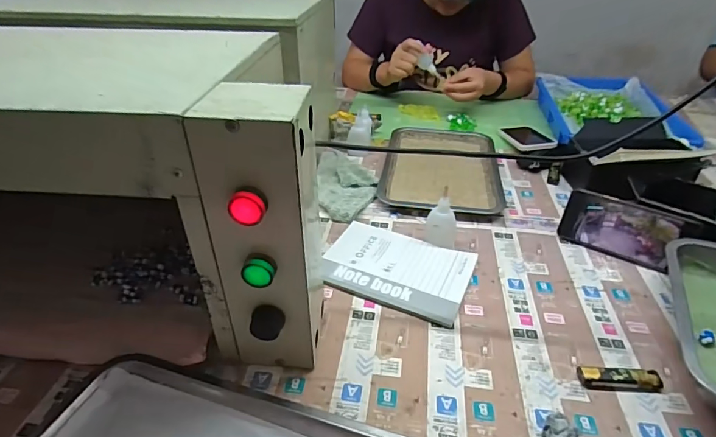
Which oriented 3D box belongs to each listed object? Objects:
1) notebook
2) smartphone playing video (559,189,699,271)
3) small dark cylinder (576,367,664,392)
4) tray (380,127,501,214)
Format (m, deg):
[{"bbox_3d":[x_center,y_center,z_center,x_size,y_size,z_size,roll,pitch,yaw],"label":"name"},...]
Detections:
[{"bbox_3d":[0.052,0.067,0.590,0.195,0.008,0.136,16,39,21],"label":"notebook"},{"bbox_3d":[0.387,0.015,0.620,0.160,0.081,0.016,21,14,31],"label":"smartphone playing video"},{"bbox_3d":[0.279,0.169,0.449,0.087,0.014,0.023,3,36,4],"label":"small dark cylinder"},{"bbox_3d":[0.163,-0.101,0.837,0.209,0.031,0.296,6,36,8],"label":"tray"}]

